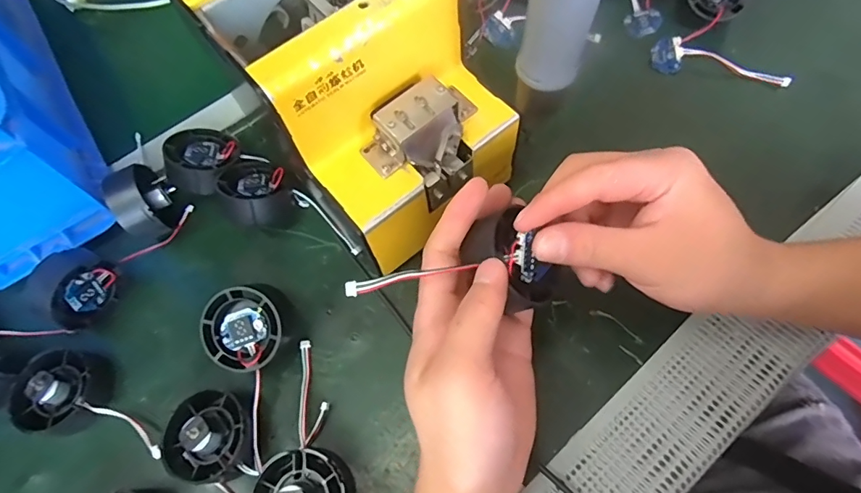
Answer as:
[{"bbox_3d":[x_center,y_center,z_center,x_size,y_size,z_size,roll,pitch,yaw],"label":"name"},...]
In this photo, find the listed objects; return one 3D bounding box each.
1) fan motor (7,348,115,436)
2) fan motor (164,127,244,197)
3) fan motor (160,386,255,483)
[{"bbox_3d":[-0.244,0.095,0.312,0.057,0.034,0.054,-2,66,4],"label":"fan motor"},{"bbox_3d":[-0.178,-0.064,0.369,0.054,0.030,0.054,33,48,8],"label":"fan motor"},{"bbox_3d":[-0.136,0.115,0.288,0.052,0.031,0.052,-2,66,4],"label":"fan motor"}]

